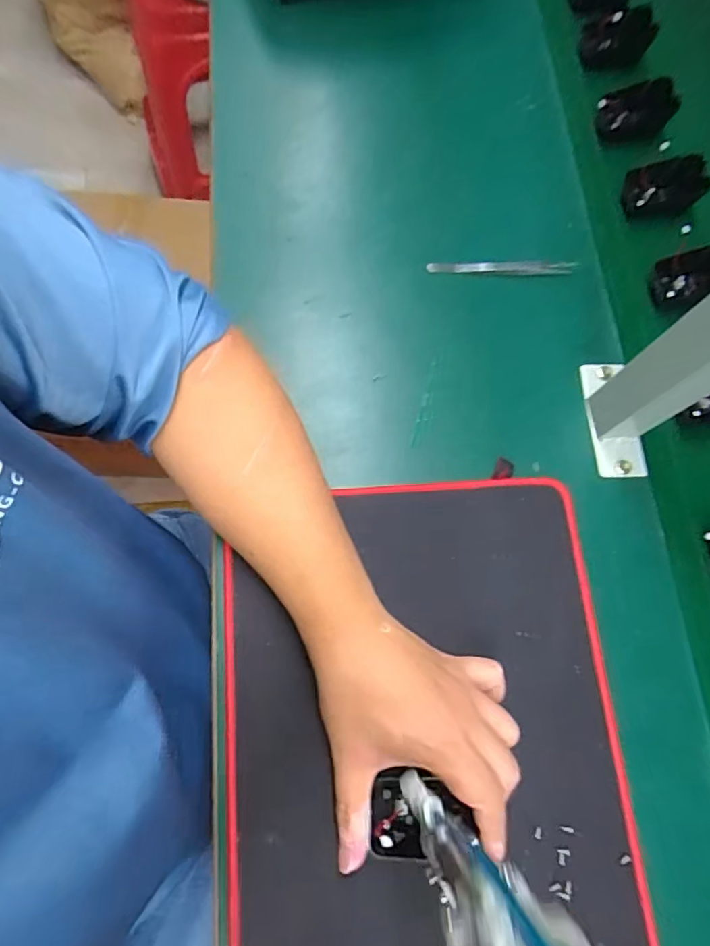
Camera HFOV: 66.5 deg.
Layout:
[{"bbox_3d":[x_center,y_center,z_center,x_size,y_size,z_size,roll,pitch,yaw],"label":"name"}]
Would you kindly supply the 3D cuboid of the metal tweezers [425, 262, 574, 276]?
[{"bbox_3d":[0.133,-0.185,0.489,0.135,0.007,0.012,-1,73,-3],"label":"metal tweezers"}]

